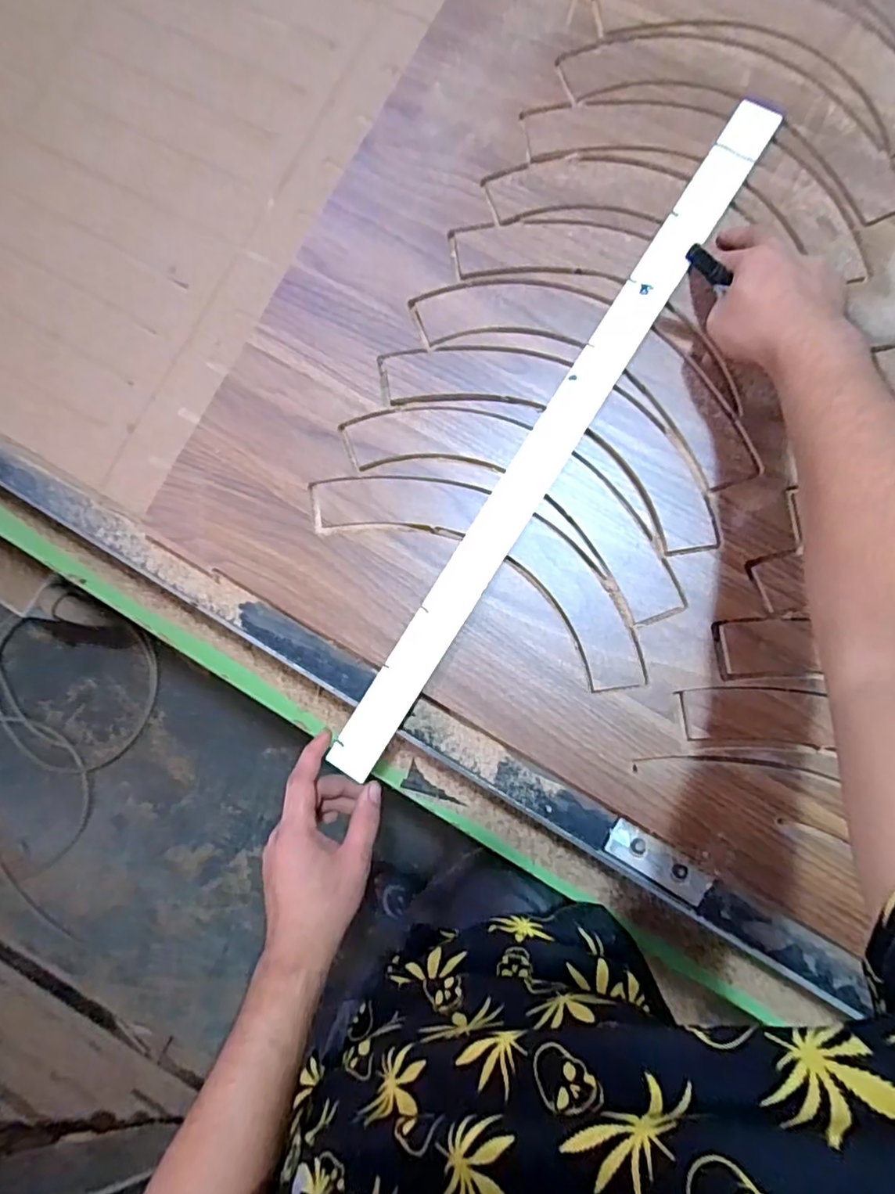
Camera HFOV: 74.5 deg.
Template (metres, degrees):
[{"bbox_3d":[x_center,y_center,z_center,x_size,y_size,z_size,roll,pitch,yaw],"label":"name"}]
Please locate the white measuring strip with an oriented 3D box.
[{"bbox_3d":[0.098,-0.142,0.540,0.045,0.012,0.697,32,89,8],"label":"white measuring strip"}]

